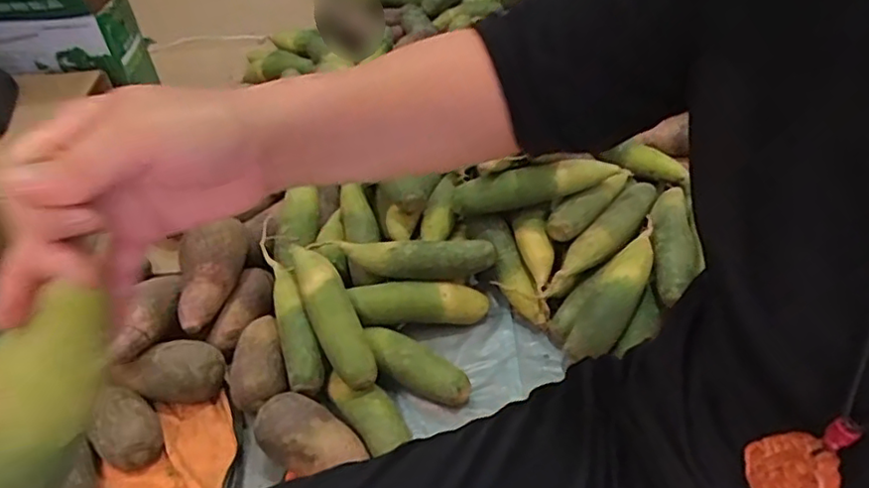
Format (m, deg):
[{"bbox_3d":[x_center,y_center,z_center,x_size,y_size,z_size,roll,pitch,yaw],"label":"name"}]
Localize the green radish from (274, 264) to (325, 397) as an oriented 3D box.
[{"bbox_3d":[-0.187,0.103,0.838,0.048,0.050,0.194,-16,46,-10],"label":"green radish"}]

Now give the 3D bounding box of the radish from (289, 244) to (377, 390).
[{"bbox_3d":[-0.133,0.082,0.810,0.057,0.050,0.202,-19,47,-14],"label":"radish"}]

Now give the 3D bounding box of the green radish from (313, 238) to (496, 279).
[{"bbox_3d":[-0.037,0.019,0.884,0.240,0.055,0.053,3,46,8],"label":"green radish"}]

